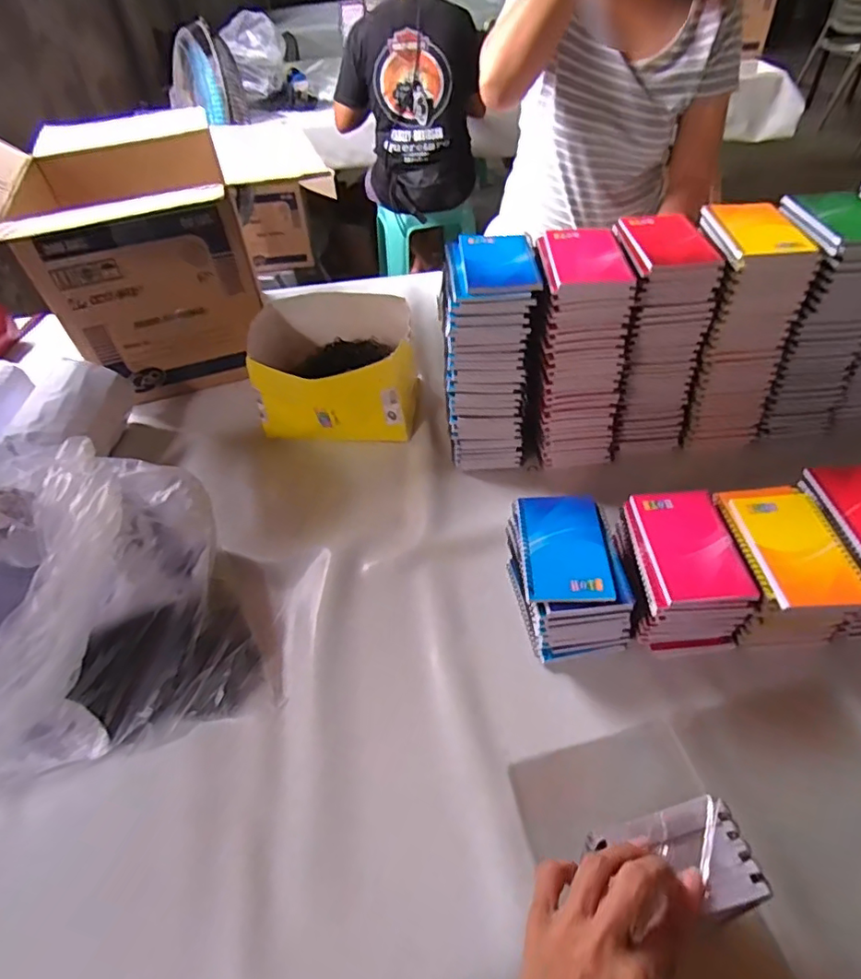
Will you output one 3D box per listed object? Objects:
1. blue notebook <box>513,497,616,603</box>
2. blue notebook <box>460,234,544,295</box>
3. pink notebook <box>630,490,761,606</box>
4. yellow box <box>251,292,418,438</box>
[{"bbox_3d":[0.134,0.056,0.567,0.084,0.008,0.131,-1,48,4],"label":"blue notebook"},{"bbox_3d":[0.078,-0.263,0.637,0.083,0.015,0.127,-3,48,3],"label":"blue notebook"},{"bbox_3d":[0.257,0.053,0.552,0.084,0.008,0.135,-3,48,2],"label":"pink notebook"},{"bbox_3d":[-0.138,-0.175,0.818,0.223,0.138,0.186,-2,47,4],"label":"yellow box"}]

